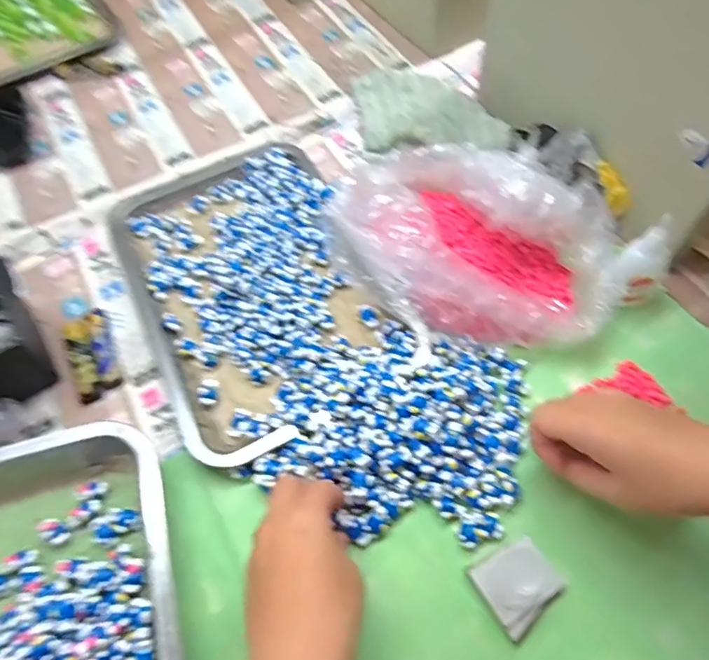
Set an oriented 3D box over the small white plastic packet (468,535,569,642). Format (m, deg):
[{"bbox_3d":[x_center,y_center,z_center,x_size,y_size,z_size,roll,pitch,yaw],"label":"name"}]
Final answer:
[{"bbox_3d":[0.111,0.169,0.355,0.051,0.007,0.046,-30,63,-12],"label":"small white plastic packet"}]

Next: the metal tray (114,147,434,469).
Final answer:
[{"bbox_3d":[-0.101,-0.059,0.495,0.208,0.035,0.342,-25,62,-10],"label":"metal tray"}]

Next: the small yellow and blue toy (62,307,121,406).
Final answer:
[{"bbox_3d":[-0.233,0.020,0.470,0.036,0.013,0.083,-24,62,-9],"label":"small yellow and blue toy"}]

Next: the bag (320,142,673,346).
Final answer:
[{"bbox_3d":[0.106,-0.077,0.451,0.273,0.082,0.167,30,67,18],"label":"bag"}]

